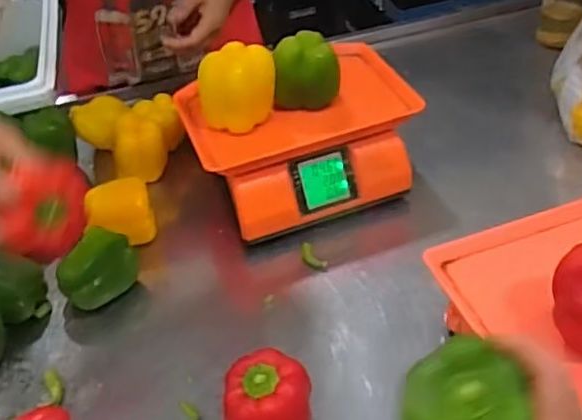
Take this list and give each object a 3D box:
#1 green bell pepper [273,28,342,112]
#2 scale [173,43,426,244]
[{"bbox_3d":[0.019,-0.172,0.801,0.078,0.078,0.069,-3,42,2],"label":"green bell pepper"},{"bbox_3d":[0.014,-0.095,0.841,0.281,0.103,0.210,-18,44,-14],"label":"scale"}]

